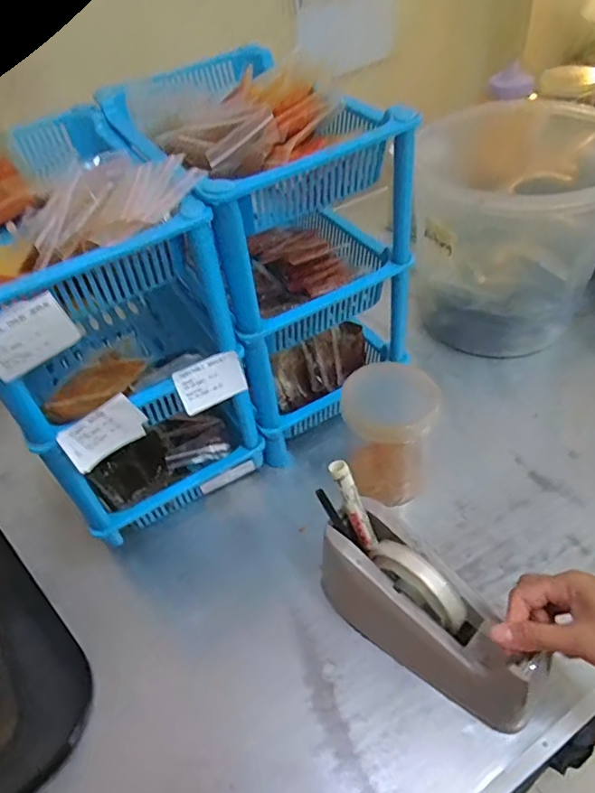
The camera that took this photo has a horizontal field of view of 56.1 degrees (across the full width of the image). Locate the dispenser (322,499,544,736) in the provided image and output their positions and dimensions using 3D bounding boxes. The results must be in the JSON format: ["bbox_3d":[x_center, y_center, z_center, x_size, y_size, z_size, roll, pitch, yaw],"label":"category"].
[{"bbox_3d":[0.111,0.179,0.465,0.200,0.107,0.071,30,60,26],"label":"dispenser"}]

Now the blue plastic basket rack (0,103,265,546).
[{"bbox_3d":[-0.200,-0.065,0.580,0.197,0.332,0.307,-29,51,-17],"label":"blue plastic basket rack"}]

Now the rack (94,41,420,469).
[{"bbox_3d":[-0.043,-0.161,0.625,0.203,0.315,0.290,-31,52,-19],"label":"rack"}]

